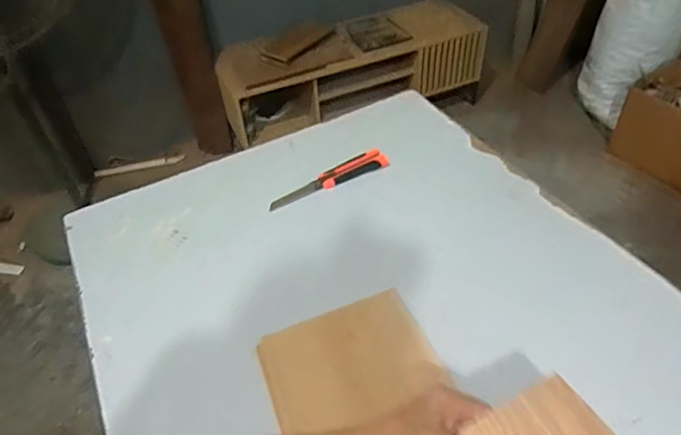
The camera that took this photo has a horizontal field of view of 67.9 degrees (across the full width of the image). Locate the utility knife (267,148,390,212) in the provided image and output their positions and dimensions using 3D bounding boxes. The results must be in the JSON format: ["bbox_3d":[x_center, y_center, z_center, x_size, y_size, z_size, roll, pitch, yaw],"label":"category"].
[{"bbox_3d":[-0.021,-0.067,0.858,0.213,0.023,0.045,-20,46,-15],"label":"utility knife"}]

